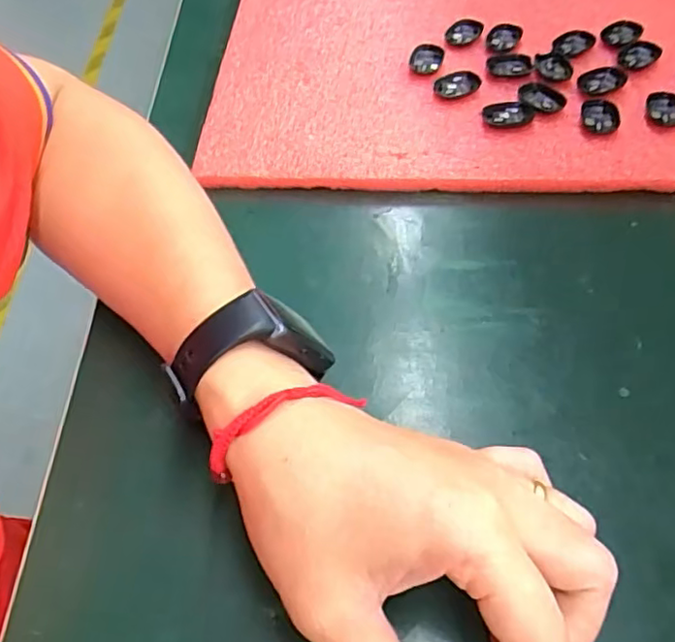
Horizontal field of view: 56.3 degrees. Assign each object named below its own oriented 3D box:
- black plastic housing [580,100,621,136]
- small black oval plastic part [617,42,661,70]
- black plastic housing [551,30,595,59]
[{"bbox_3d":[0.145,-0.113,0.348,0.020,0.004,0.027,6,56,8],"label":"black plastic housing"},{"bbox_3d":[0.178,-0.157,0.375,0.031,0.004,0.018,-40,62,-21],"label":"small black oval plastic part"},{"bbox_3d":[0.143,-0.169,0.383,0.029,0.004,0.017,-29,59,-15],"label":"black plastic housing"}]

